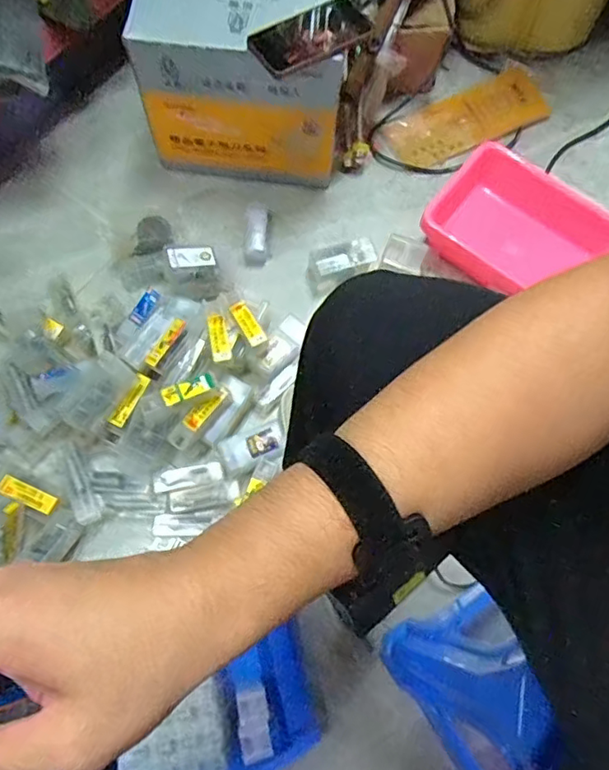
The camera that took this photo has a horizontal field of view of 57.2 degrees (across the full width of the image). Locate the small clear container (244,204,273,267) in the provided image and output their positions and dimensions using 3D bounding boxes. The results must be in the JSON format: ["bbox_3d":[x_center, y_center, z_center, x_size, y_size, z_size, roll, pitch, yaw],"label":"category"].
[{"bbox_3d":[-0.076,-0.242,0.908,0.038,0.030,0.102,3,70,-1],"label":"small clear container"}]

